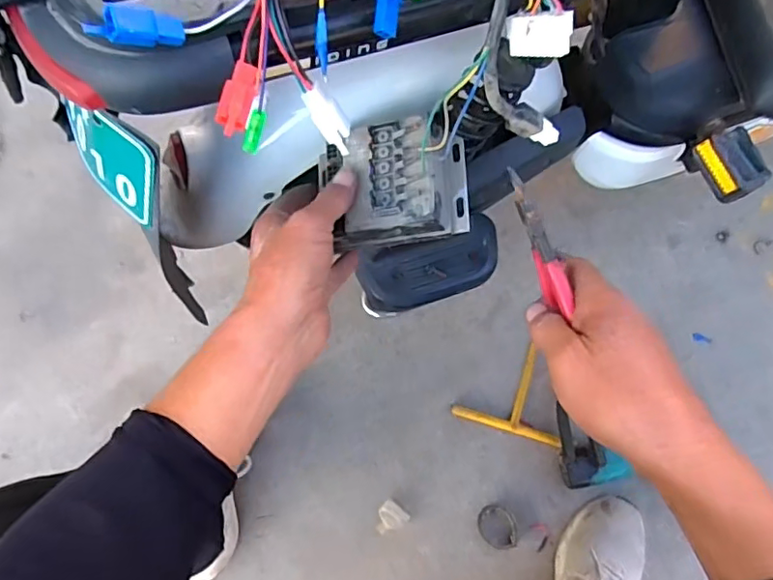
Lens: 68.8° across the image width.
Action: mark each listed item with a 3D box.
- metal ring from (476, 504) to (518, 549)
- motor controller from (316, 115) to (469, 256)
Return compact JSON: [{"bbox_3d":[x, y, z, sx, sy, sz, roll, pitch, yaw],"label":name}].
[{"bbox_3d":[0.150,0.321,0.763,0.050,0.013,0.059,-11,78,-2],"label":"metal ring"},{"bbox_3d":[0.006,-0.078,0.409,0.104,0.048,0.079,-4,78,0],"label":"motor controller"}]

